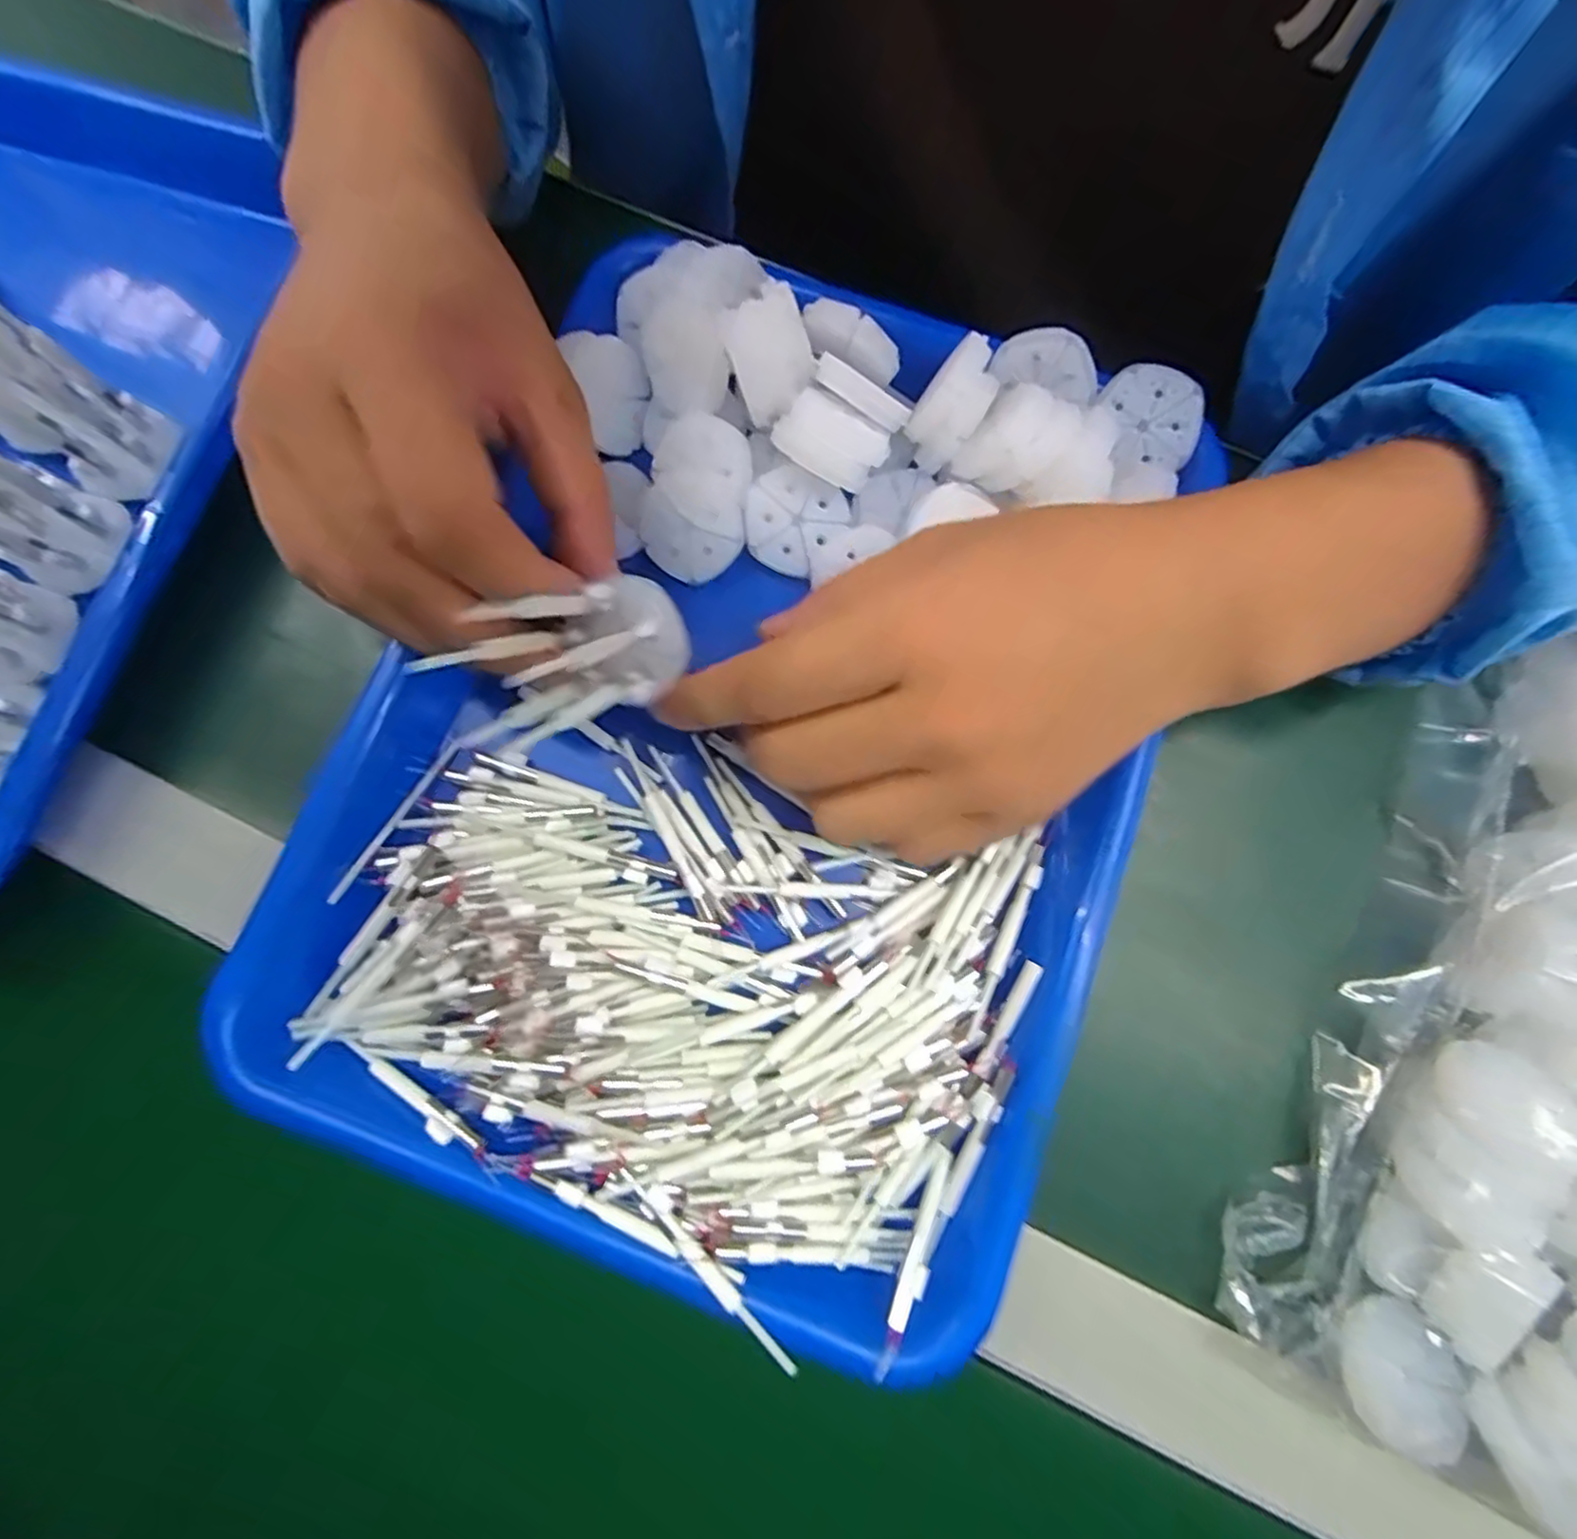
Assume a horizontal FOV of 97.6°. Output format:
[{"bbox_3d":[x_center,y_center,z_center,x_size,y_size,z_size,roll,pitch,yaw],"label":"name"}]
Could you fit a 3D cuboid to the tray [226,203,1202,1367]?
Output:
[{"bbox_3d":[-0.011,-0.013,0.231,0.242,0.043,0.316,20,79,4],"label":"tray"}]

